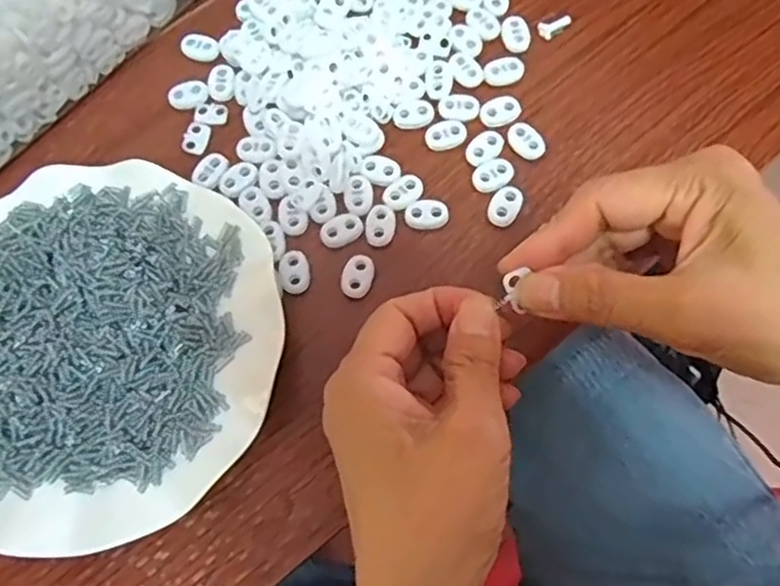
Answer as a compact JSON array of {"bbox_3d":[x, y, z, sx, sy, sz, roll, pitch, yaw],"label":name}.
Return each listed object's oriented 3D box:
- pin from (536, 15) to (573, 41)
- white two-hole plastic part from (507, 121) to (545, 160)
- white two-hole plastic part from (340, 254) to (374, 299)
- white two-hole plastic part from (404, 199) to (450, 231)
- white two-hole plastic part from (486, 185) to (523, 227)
[{"bbox_3d":[0.095,-0.156,0.385,0.019,0.004,0.011,-35,74,-9],"label":"pin"},{"bbox_3d":[0.074,-0.082,0.360,0.015,0.004,0.023,-37,75,-9],"label":"white two-hole plastic part"},{"bbox_3d":[-0.017,-0.010,0.339,0.015,0.004,0.023,9,73,5],"label":"white two-hole plastic part"},{"bbox_3d":[0.020,-0.041,0.349,0.023,0.004,0.016,-5,72,0],"label":"white two-hole plastic part"},{"bbox_3d":[0.060,-0.045,0.349,0.015,0.005,0.022,27,75,10],"label":"white two-hole plastic part"}]

